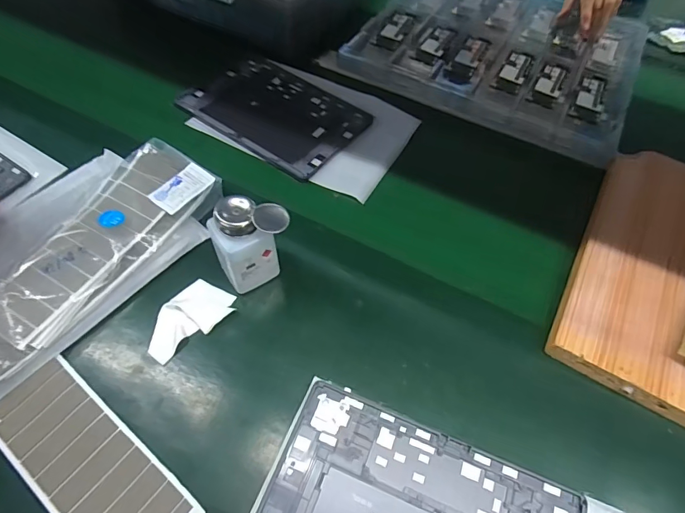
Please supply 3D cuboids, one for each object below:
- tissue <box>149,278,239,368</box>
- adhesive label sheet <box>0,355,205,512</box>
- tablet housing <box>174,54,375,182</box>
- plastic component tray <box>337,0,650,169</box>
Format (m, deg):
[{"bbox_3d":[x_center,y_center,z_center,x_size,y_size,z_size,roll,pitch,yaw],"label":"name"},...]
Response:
[{"bbox_3d":[-0.160,0.063,0.439,0.053,0.010,0.093,37,62,20],"label":"tissue"},{"bbox_3d":[-0.219,0.181,0.366,0.207,0.005,0.076,37,64,16],"label":"adhesive label sheet"},{"bbox_3d":[-0.098,-0.219,0.632,0.249,0.012,0.176,32,60,17],"label":"tablet housing"},{"bbox_3d":[0.285,-0.380,0.753,0.439,0.030,0.457,26,58,14],"label":"plastic component tray"}]

